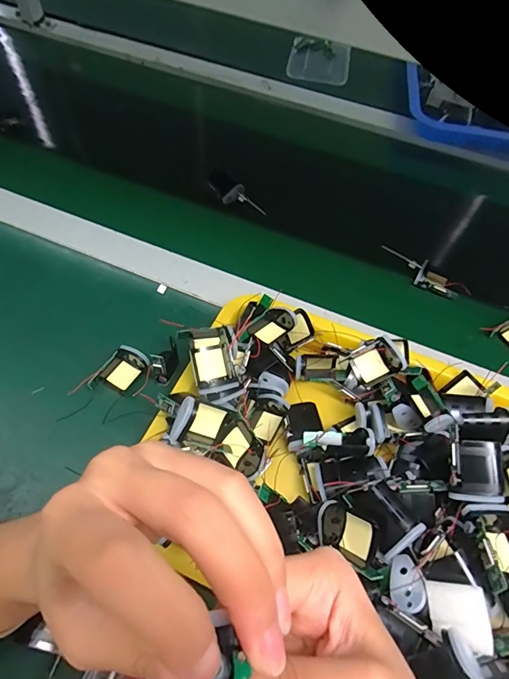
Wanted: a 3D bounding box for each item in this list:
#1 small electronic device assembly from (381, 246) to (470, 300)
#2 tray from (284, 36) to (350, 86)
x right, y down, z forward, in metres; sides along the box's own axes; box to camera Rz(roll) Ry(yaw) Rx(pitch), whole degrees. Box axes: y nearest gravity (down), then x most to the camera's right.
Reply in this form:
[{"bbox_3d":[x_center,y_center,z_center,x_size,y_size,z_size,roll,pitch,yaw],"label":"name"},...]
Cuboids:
[{"bbox_3d":[0.208,-0.084,0.507,0.114,0.020,0.034,30,61,15],"label":"small electronic device assembly"},{"bbox_3d":[0.124,-0.533,0.780,0.113,0.015,0.144,10,58,3],"label":"tray"}]

